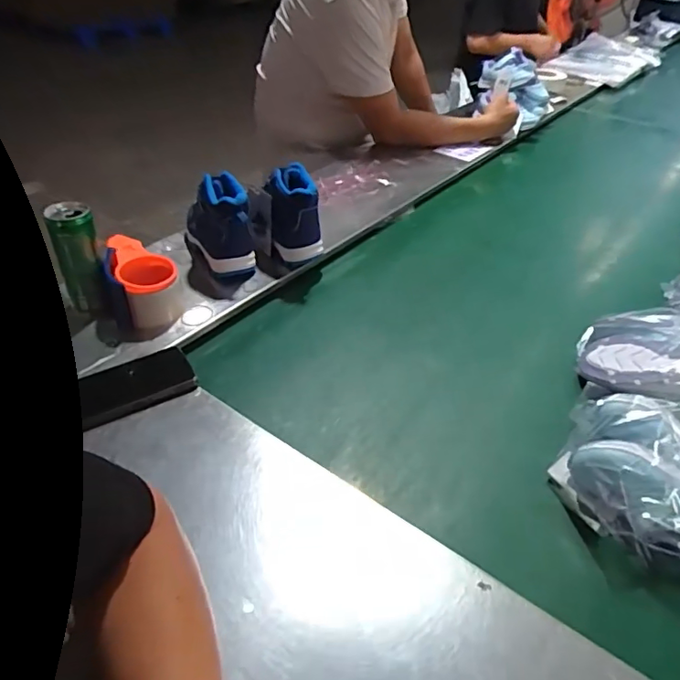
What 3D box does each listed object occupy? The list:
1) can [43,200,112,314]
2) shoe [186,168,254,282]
[{"bbox_3d":[-0.352,-0.109,0.729,0.053,0.142,0.051,-20,46,-25],"label":"can"},{"bbox_3d":[-0.202,-0.196,0.858,0.074,0.136,0.184,-18,43,-22],"label":"shoe"}]

